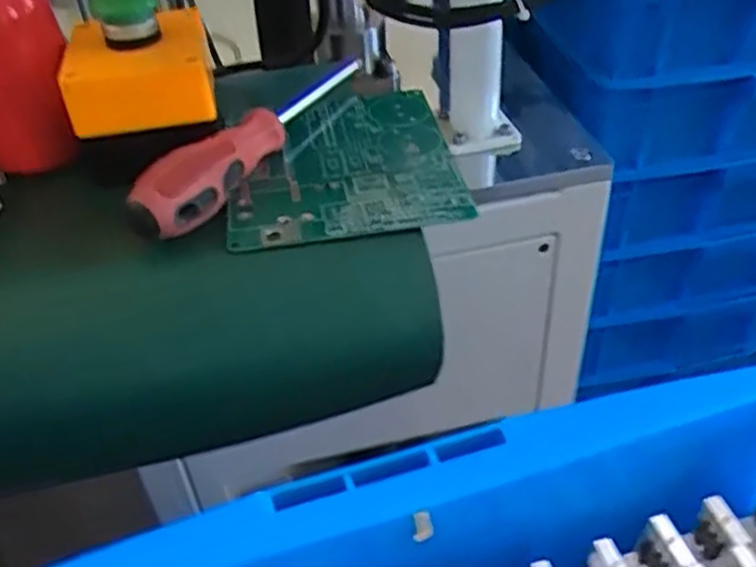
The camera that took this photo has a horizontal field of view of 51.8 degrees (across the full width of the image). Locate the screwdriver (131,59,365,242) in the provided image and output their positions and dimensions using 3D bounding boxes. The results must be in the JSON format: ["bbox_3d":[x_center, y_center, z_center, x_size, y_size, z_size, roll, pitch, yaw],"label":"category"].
[{"bbox_3d":[-0.057,-0.086,0.416,0.026,0.033,0.192,19,46,23],"label":"screwdriver"}]

